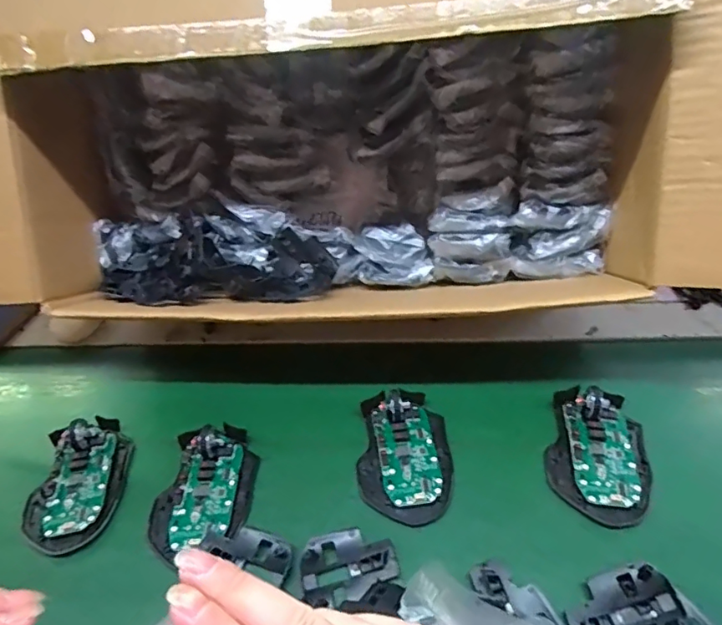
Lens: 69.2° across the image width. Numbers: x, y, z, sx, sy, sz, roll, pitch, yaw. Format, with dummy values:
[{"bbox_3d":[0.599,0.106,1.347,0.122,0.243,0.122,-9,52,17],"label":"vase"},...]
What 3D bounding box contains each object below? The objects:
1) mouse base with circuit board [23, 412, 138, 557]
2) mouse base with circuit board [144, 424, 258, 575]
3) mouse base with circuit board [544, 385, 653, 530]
[{"bbox_3d":[-0.230,0.132,0.424,0.071,0.027,0.109,-3,40,6],"label":"mouse base with circuit board"},{"bbox_3d":[-0.126,0.132,0.412,0.076,0.024,0.111,-3,40,5],"label":"mouse base with circuit board"},{"bbox_3d":[0.183,0.103,0.400,0.071,0.028,0.099,10,43,20],"label":"mouse base with circuit board"}]

